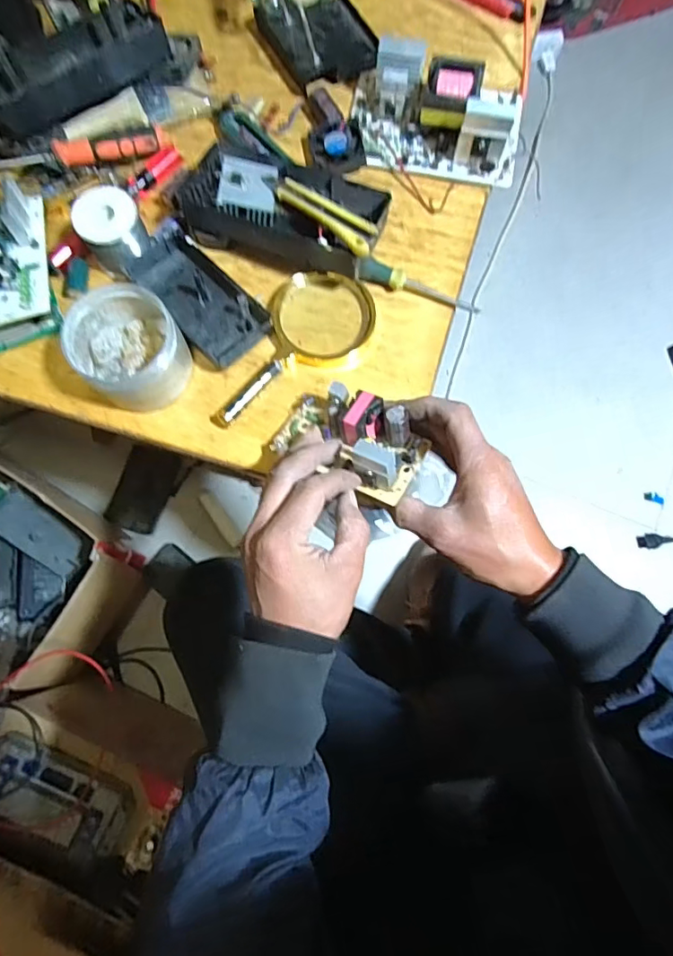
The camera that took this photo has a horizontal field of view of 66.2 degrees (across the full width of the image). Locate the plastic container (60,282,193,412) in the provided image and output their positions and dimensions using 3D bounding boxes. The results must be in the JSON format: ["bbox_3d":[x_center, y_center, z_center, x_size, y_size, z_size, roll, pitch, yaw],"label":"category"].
[{"bbox_3d":[-0.168,-0.105,0.422,0.082,0.062,0.090,0,76,-1],"label":"plastic container"}]

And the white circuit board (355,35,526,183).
[{"bbox_3d":[0.096,-0.348,0.484,0.162,0.055,0.108,9,76,1],"label":"white circuit board"}]

